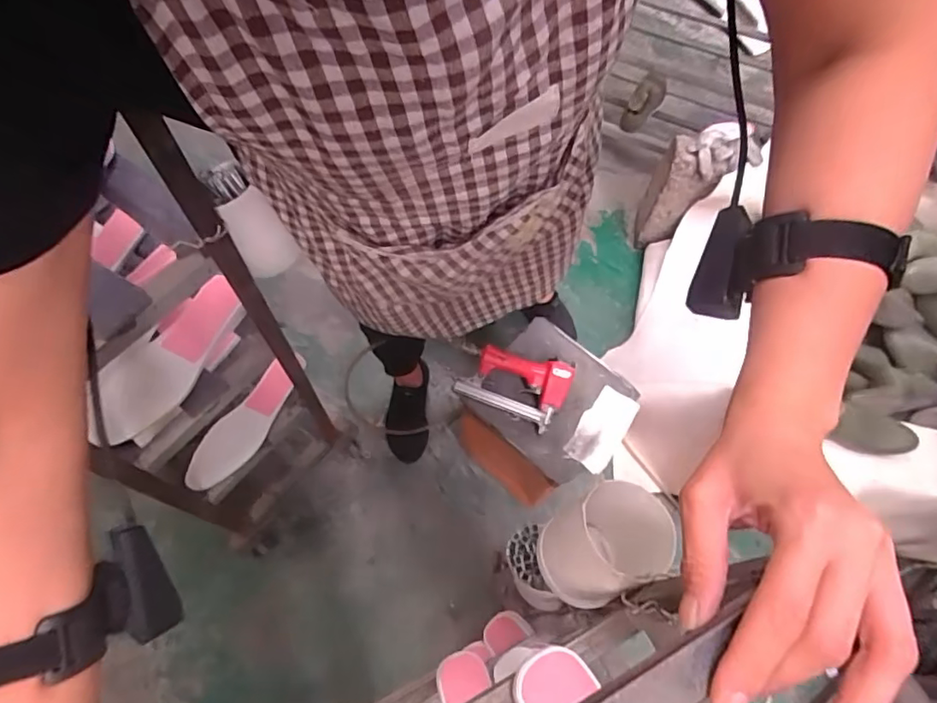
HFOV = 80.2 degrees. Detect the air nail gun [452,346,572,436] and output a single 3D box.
[{"bbox_3d":[0.088,0.053,1.022,0.186,0.045,0.134,23,64,10],"label":"air nail gun"}]

